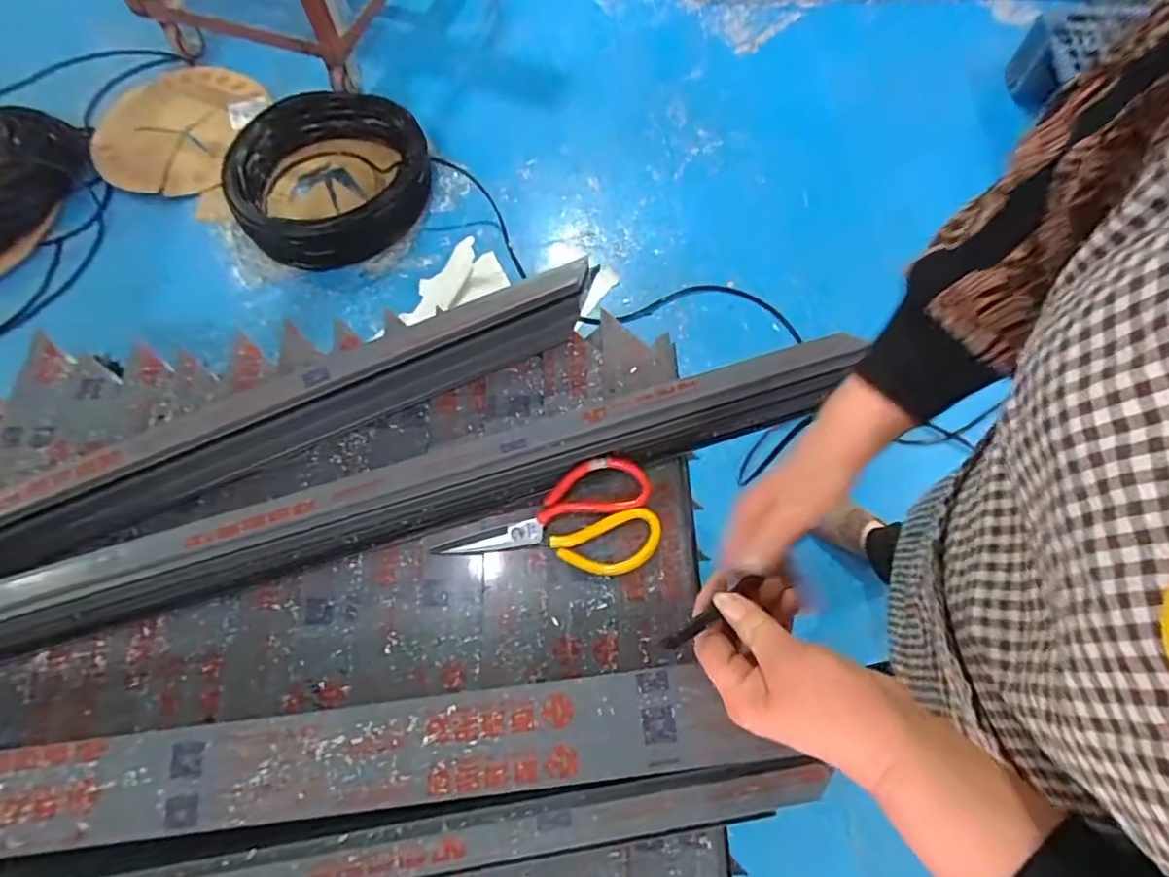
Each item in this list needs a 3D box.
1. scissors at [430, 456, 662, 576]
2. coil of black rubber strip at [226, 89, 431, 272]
[{"bbox_3d":[-0.033,0.087,0.551,0.203,0.022,0.104,-14,69,-4],"label":"scissors"},{"bbox_3d":[-0.614,-0.648,1.417,0.477,0.107,0.437,-1,68,2],"label":"coil of black rubber strip"}]

